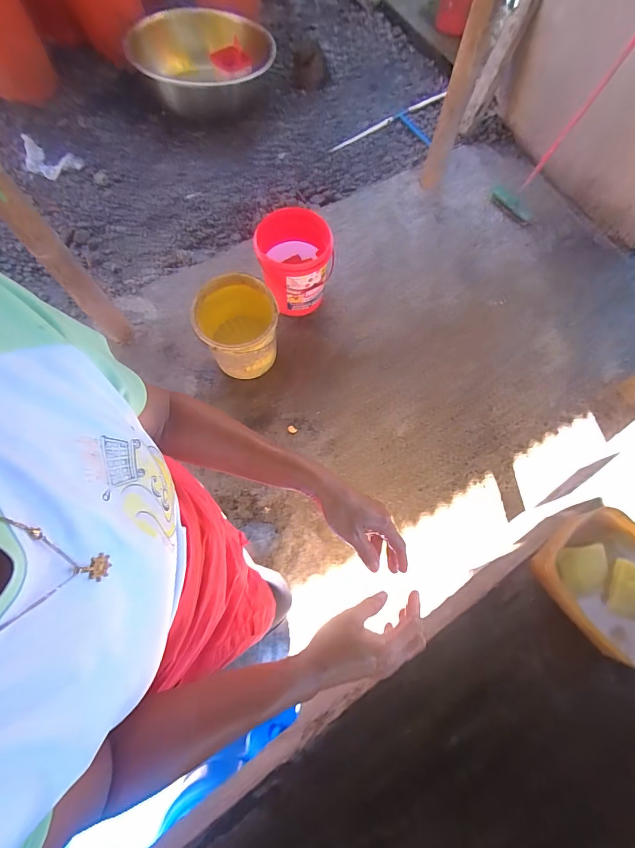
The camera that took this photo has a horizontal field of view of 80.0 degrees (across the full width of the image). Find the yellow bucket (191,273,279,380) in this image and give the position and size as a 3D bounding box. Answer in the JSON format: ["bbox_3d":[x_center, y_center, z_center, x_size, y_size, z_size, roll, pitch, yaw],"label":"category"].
[{"bbox_3d":[-0.293,-0.345,1.435,0.279,0.296,0.288,1,70,-1],"label":"yellow bucket"}]

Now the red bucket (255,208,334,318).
[{"bbox_3d":[-0.097,-0.657,1.538,0.276,0.321,0.303,-12,70,-6],"label":"red bucket"}]

